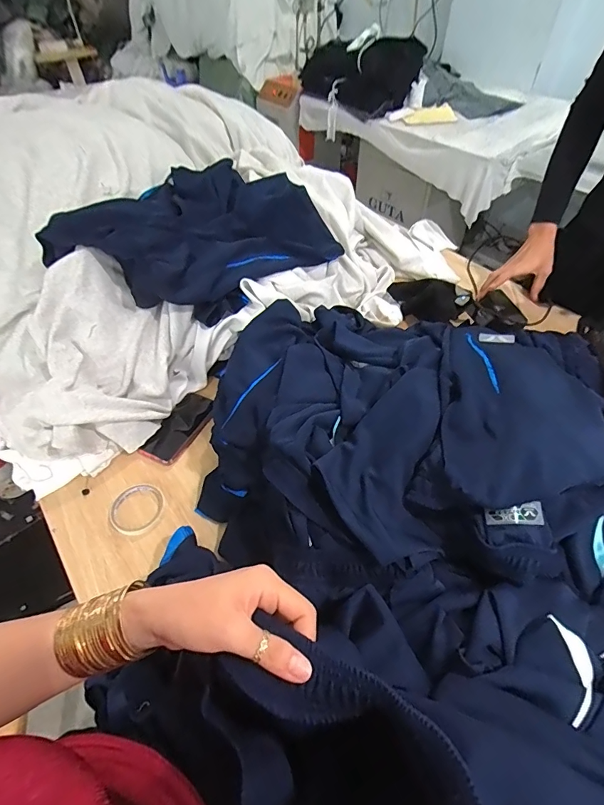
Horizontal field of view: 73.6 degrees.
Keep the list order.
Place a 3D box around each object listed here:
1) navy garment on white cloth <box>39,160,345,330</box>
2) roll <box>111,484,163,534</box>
[{"bbox_3d":[-0.245,-0.356,0.865,0.517,0.143,0.393,-30,56,-22],"label":"navy garment on white cloth"},{"bbox_3d":[-0.276,0.176,0.676,0.086,0.011,0.085,-31,56,-23],"label":"roll"}]

